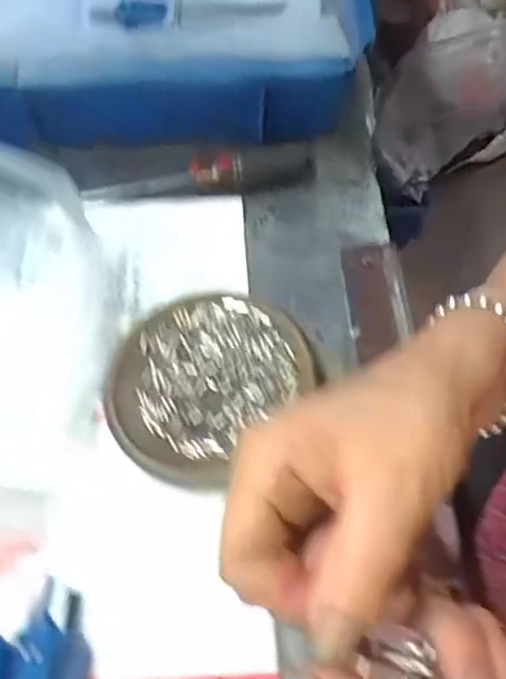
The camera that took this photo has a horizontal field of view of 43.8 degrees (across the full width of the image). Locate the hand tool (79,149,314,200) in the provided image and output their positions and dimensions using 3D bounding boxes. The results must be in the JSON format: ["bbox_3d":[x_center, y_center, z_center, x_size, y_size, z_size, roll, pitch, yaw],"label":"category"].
[{"bbox_3d":[-0.036,-0.113,0.418,0.150,0.017,0.033,-4,65,-5],"label":"hand tool"}]

